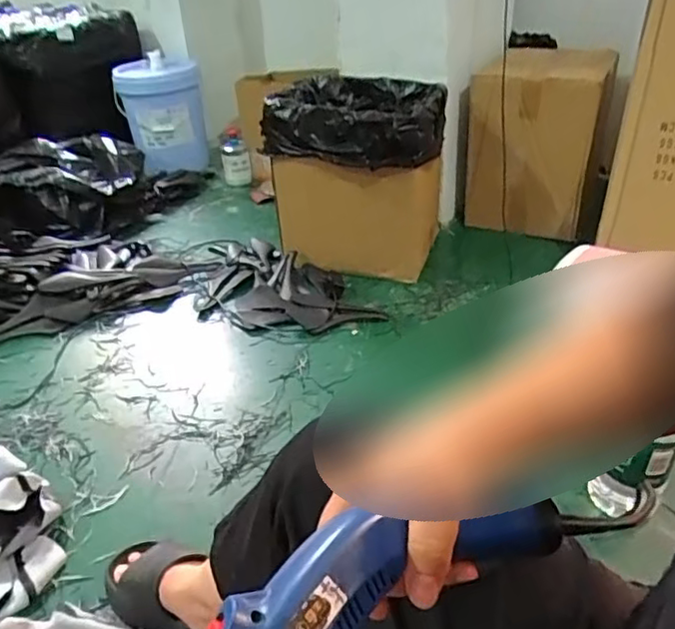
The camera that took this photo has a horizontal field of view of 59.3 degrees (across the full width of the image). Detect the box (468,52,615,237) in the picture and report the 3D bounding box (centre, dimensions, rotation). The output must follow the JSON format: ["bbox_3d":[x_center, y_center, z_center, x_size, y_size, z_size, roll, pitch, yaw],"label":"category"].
[{"bbox_3d":[0.556,-0.503,1.681,0.327,0.400,0.432,12,37,22],"label":"box"}]

